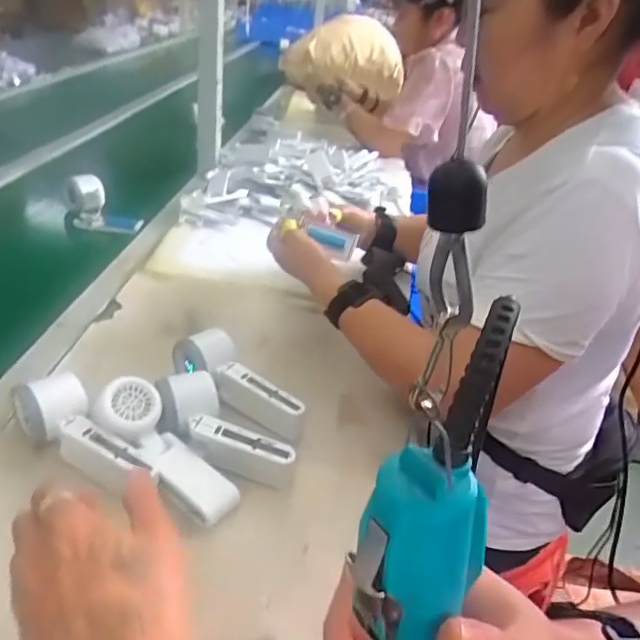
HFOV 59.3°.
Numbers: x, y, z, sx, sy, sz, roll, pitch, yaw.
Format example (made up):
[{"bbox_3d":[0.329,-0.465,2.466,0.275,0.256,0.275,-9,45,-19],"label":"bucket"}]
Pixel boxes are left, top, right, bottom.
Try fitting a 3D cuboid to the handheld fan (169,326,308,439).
[{"bbox_3d":[-0.084,0.065,0.611,0.163,0.055,0.061,22,34,22],"label":"handheld fan"}]

